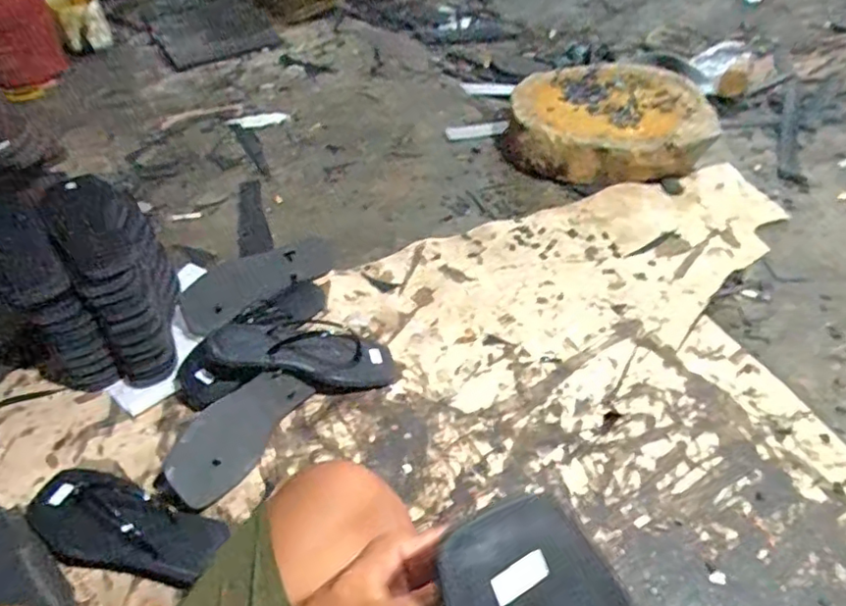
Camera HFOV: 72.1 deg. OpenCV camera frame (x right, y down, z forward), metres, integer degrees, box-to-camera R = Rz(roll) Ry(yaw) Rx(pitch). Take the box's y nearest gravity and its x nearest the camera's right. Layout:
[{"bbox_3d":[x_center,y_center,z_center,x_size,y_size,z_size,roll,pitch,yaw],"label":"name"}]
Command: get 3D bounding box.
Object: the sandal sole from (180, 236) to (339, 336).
[{"bbox_3d":[-0.246,-0.037,0.870,0.233,0.077,0.020,-29,13,-14],"label":"sandal sole"}]

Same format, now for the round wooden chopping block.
[{"bbox_3d":[0.349,-0.347,1.113,0.368,0.096,0.332,6,49,12],"label":"round wooden chopping block"}]

